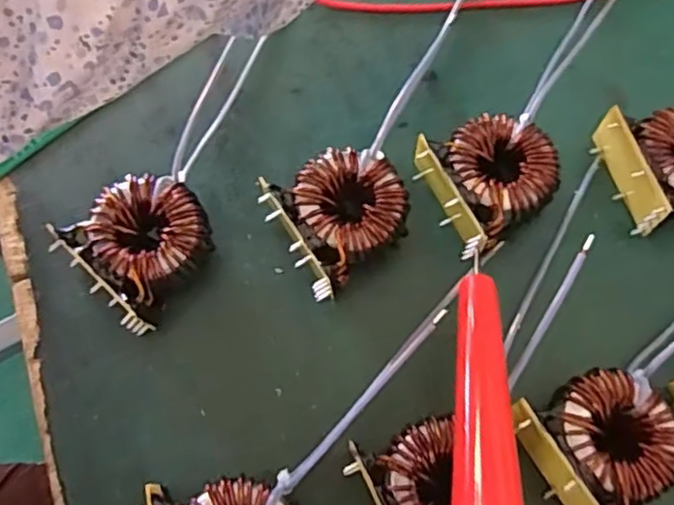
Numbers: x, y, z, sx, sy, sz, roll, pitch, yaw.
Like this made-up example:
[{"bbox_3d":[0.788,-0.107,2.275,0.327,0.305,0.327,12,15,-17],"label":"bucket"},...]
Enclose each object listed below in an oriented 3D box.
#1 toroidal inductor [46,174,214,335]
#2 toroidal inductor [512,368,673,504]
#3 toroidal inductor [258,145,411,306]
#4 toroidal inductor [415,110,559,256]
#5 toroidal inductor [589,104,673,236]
[{"bbox_3d":[-0.114,-0.004,0.397,0.071,0.039,0.078,43,74,13],"label":"toroidal inductor"},{"bbox_3d":[0.141,0.100,0.358,0.074,0.030,0.070,-29,73,-12],"label":"toroidal inductor"},{"bbox_3d":[0.002,-0.024,0.405,0.074,0.038,0.069,-31,73,-13],"label":"toroidal inductor"},{"bbox_3d":[0.095,-0.044,0.417,0.077,0.036,0.075,-22,71,-10],"label":"toroidal inductor"},{"bbox_3d":[0.210,-0.057,0.425,0.080,0.033,0.076,-13,70,-7],"label":"toroidal inductor"}]

